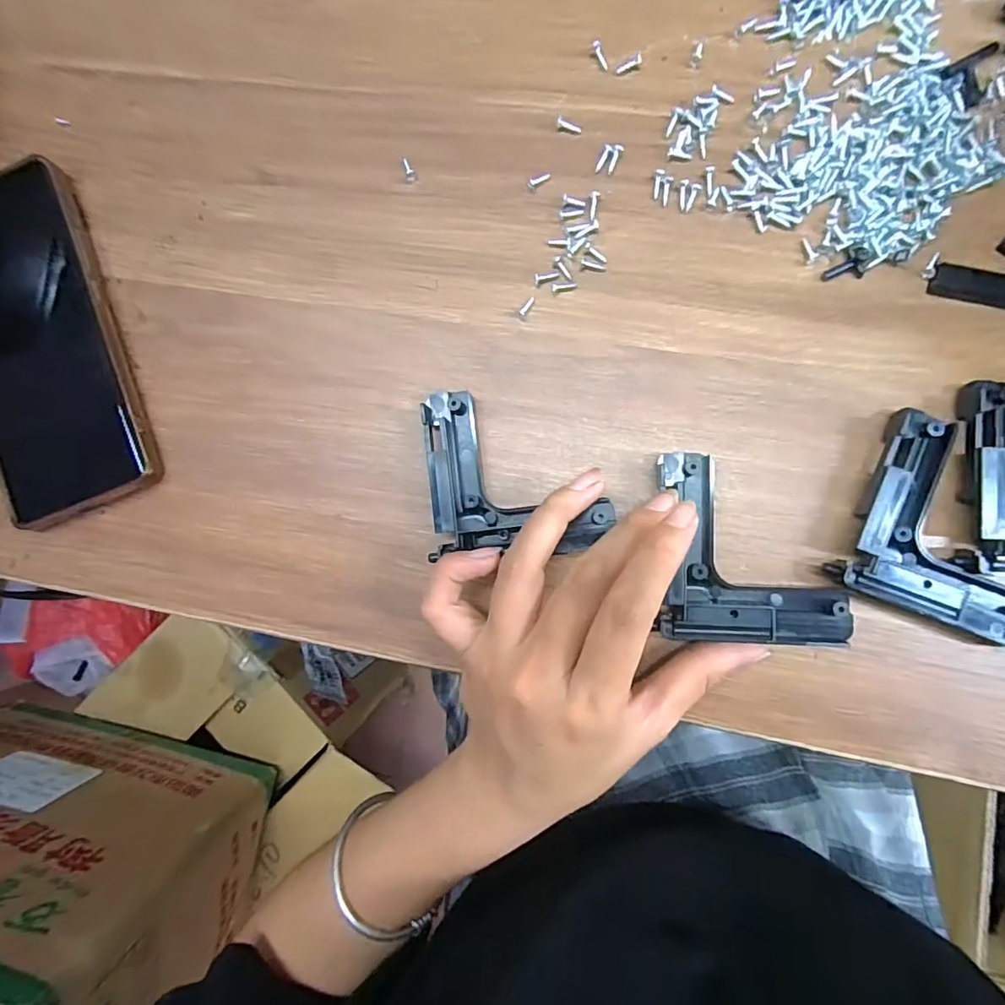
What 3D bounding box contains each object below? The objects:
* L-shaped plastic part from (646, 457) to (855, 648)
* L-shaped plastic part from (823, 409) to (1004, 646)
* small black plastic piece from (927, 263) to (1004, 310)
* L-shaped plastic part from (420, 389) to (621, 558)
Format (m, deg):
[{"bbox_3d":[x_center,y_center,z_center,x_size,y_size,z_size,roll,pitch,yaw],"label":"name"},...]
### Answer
[{"bbox_3d":[0.101,0.019,0.204,0.075,0.015,0.073,4,89,7],"label":"L-shaped plastic part"},{"bbox_3d":[0.174,0.010,0.196,0.075,0.014,0.074,21,91,7],"label":"L-shaped plastic part"},{"bbox_3d":[0.190,-0.086,0.201,0.036,0.004,0.013,17,90,7],"label":"small black plastic piece"},{"bbox_3d":[0.006,-0.014,0.217,0.075,0.018,0.071,-4,88,7],"label":"L-shaped plastic part"}]

